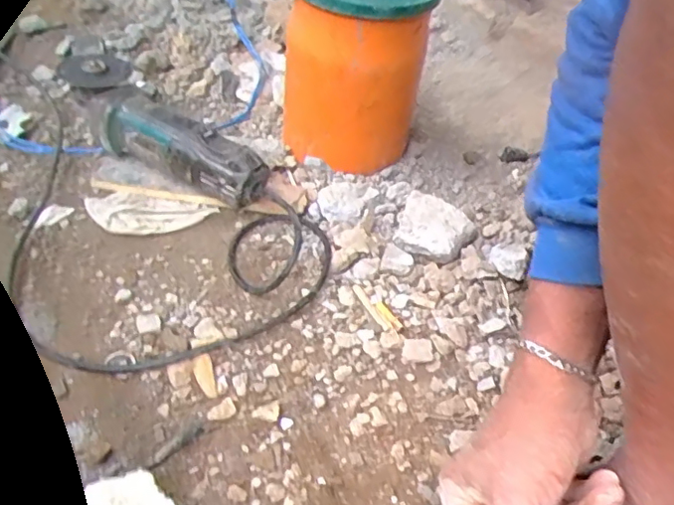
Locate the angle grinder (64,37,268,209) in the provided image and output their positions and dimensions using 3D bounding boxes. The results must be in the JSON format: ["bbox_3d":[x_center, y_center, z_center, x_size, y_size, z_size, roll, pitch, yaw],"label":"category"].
[{"bbox_3d":[-0.207,-0.132,0.689,0.282,0.109,0.091,35,50,29],"label":"angle grinder"}]

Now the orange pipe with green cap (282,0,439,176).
[{"bbox_3d":[0.022,-0.224,0.724,0.155,0.209,0.146,8,42,4],"label":"orange pipe with green cap"}]

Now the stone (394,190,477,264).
[{"bbox_3d":[0.106,-0.028,0.657,0.086,0.035,0.082,18,44,15],"label":"stone"}]

